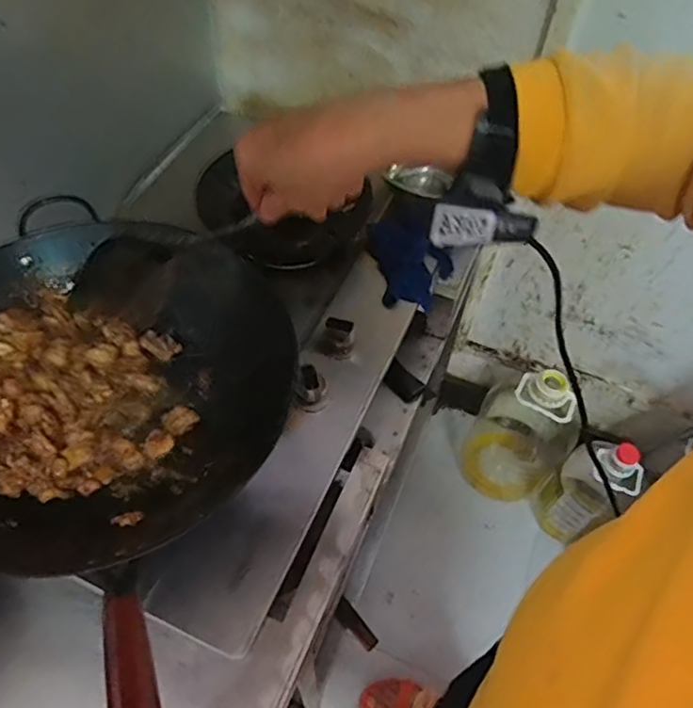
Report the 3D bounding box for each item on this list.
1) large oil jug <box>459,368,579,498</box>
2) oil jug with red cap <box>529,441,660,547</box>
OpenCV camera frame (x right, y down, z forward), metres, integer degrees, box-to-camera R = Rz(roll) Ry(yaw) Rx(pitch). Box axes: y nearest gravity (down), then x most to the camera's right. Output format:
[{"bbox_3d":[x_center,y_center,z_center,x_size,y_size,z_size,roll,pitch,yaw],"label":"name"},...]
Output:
[{"bbox_3d":[0.407,0.163,1.368,0.210,0.412,0.191,1,54,-2],"label":"large oil jug"},{"bbox_3d":[0.548,0.287,1.344,0.169,0.340,0.163,-30,61,-22],"label":"oil jug with red cap"}]

